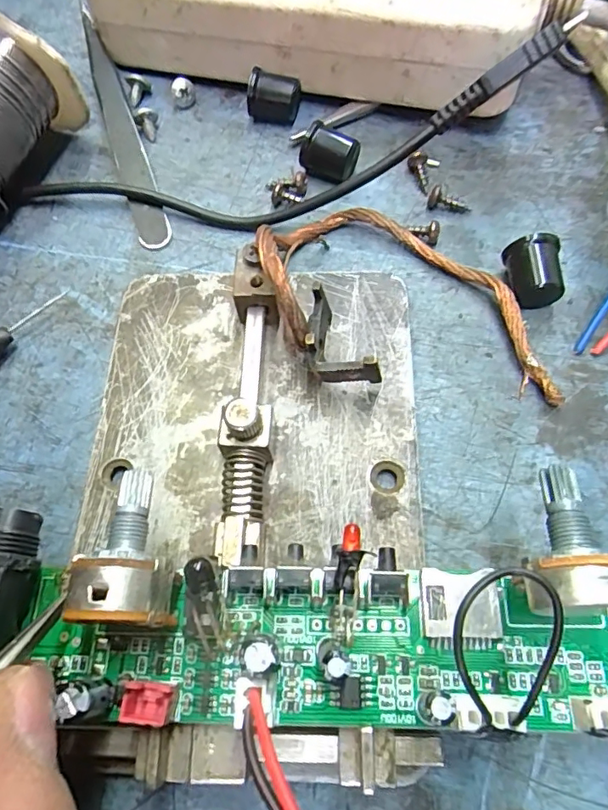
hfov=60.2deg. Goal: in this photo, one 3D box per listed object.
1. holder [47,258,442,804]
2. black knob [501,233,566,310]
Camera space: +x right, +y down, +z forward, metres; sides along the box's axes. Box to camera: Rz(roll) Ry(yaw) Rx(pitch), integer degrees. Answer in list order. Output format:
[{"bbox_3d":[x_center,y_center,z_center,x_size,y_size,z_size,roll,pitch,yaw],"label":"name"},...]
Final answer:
[{"bbox_3d":[-0.013,0.014,0.118,0.079,0.024,0.115,1,66,4],"label":"holder"},{"bbox_3d":[0.062,-0.035,0.140,0.013,0.015,0.014,-4,66,2],"label":"black knob"}]

